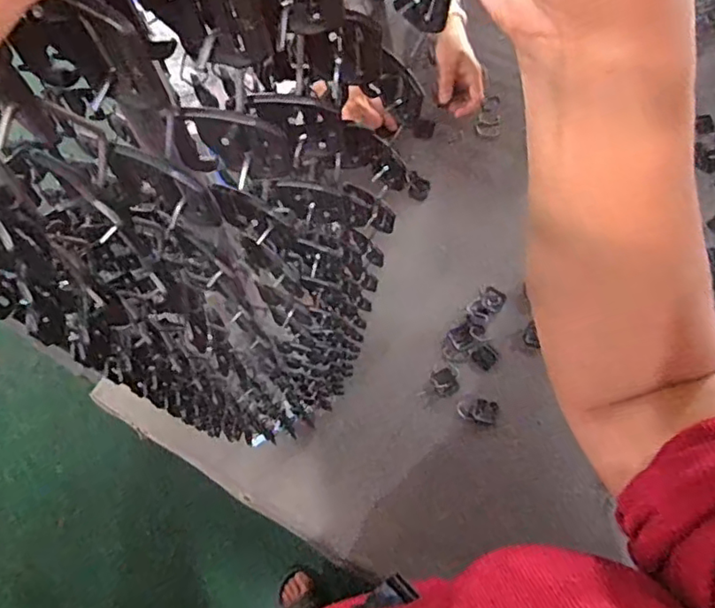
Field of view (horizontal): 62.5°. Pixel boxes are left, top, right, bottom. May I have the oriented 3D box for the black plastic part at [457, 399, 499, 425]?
[{"bbox_3d":[0.158,0.141,0.778,0.050,0.010,0.031,12,71,6],"label":"black plastic part"}]

